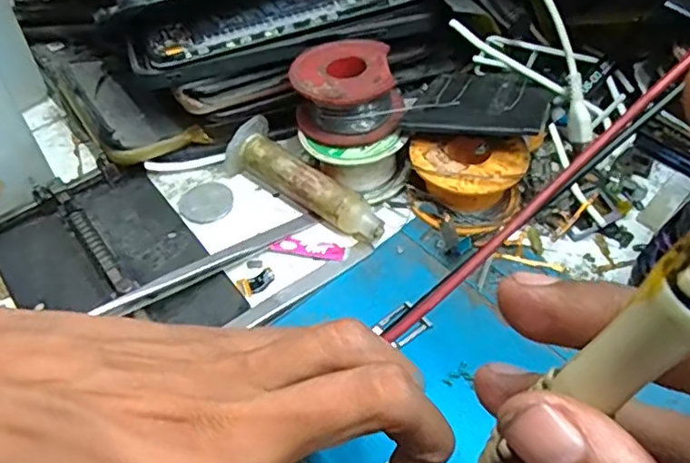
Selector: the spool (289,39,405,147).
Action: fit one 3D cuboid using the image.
[{"bbox_3d":[0.001,-0.066,0.286,0.050,0.027,0.044,3,50,4],"label":"spool"}]

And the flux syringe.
[{"bbox_3d":[-0.021,-0.021,0.291,0.026,0.022,0.088,-36,58,-25],"label":"flux syringe"}]

